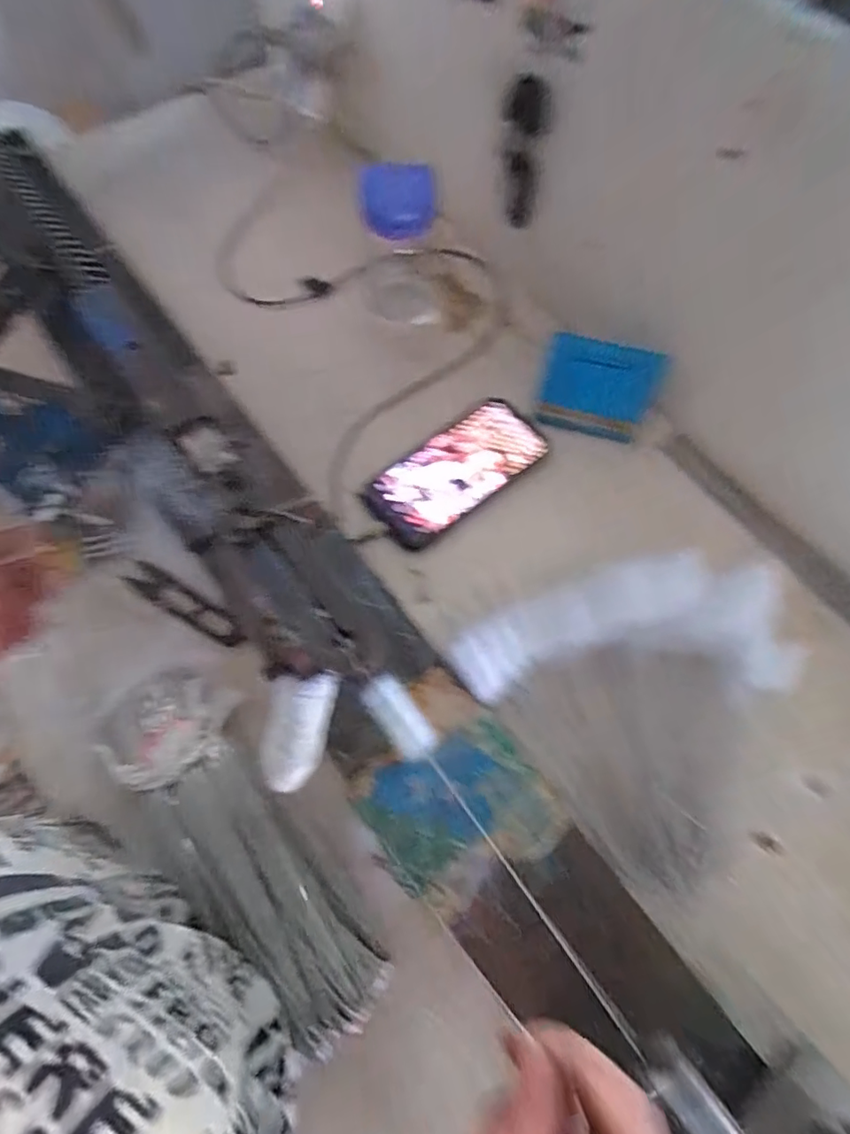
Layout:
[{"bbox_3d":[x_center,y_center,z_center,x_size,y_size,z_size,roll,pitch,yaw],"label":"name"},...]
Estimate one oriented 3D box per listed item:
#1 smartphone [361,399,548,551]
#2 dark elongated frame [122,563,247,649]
[{"bbox_3d":[0.029,-0.088,0.484,0.166,0.005,0.079,-37,75,-13],"label":"smartphone"},{"bbox_3d":[-0.193,0.031,0.438,0.115,0.007,0.025,29,72,10],"label":"dark elongated frame"}]

